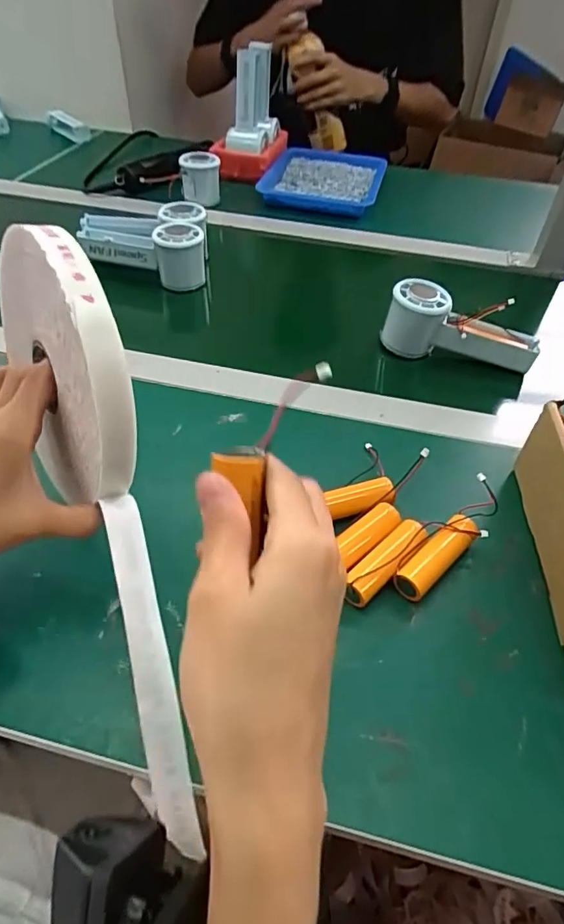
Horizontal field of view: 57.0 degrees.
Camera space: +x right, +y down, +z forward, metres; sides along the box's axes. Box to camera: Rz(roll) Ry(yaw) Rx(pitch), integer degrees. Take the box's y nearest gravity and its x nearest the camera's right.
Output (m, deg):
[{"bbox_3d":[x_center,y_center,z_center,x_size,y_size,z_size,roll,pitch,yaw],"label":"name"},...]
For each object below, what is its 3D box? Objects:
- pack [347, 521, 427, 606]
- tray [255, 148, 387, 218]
[{"bbox_3d":[0.069,0.066,0.348,0.022,0.016,0.071,36,55,25],"label":"pack"},{"bbox_3d":[0.065,-0.448,0.831,0.179,0.033,0.235,13,48,7],"label":"tray"}]

